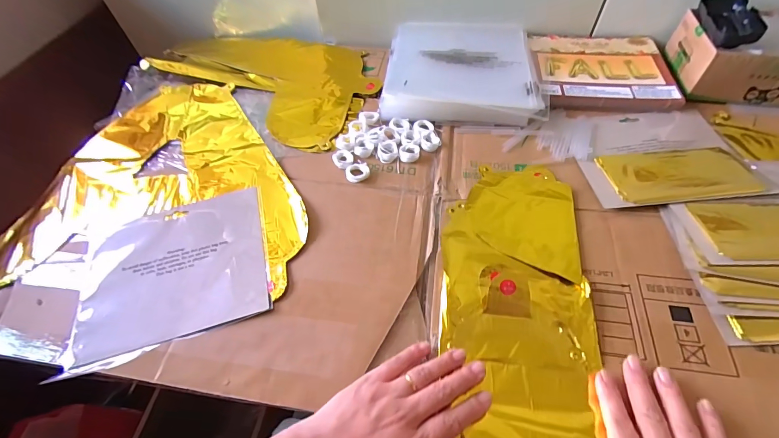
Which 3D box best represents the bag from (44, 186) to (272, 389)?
[{"bbox_3d":[-0.235,0.056,0.397,0.199,0.014,0.166,-16,57,-7],"label":"bag"}]

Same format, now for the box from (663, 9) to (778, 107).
[{"bbox_3d":[0.506,-0.227,0.493,0.179,0.082,0.127,6,57,8],"label":"box"}]

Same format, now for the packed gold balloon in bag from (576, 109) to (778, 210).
[{"bbox_3d":[0.330,-0.083,0.442,0.190,0.017,0.160,-6,56,0],"label":"packed gold balloon in bag"}]

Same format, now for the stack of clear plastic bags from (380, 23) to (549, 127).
[{"bbox_3d":[0.108,-0.236,0.554,0.217,0.028,0.235,3,56,6],"label":"stack of clear plastic bags"}]

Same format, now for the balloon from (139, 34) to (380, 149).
[{"bbox_3d":[-0.203,-0.251,0.609,0.404,0.035,0.220,30,63,22],"label":"balloon"}]

